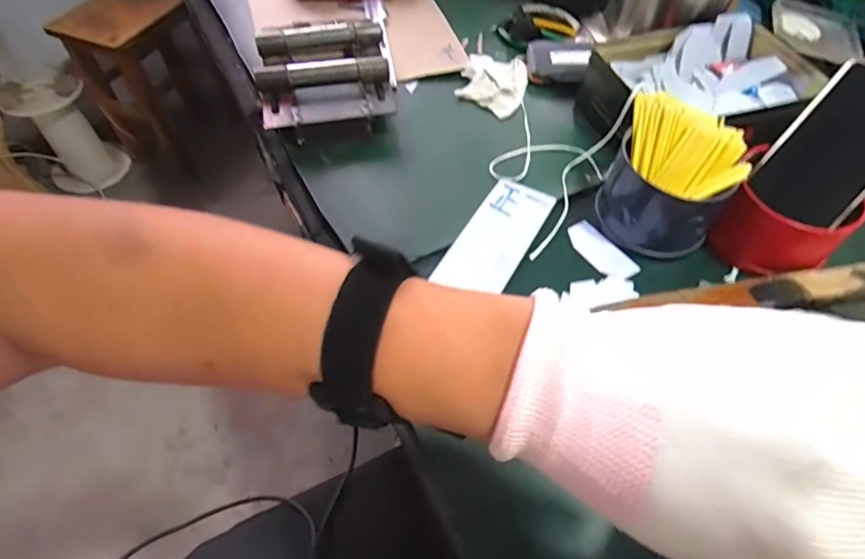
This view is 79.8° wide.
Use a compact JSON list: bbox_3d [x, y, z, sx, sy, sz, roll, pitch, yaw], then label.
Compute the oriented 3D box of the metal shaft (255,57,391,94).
[{"bbox_3d":[-0.113,-0.216,0.542,0.135,0.021,0.030,-6,55,-5],"label":"metal shaft"}]

